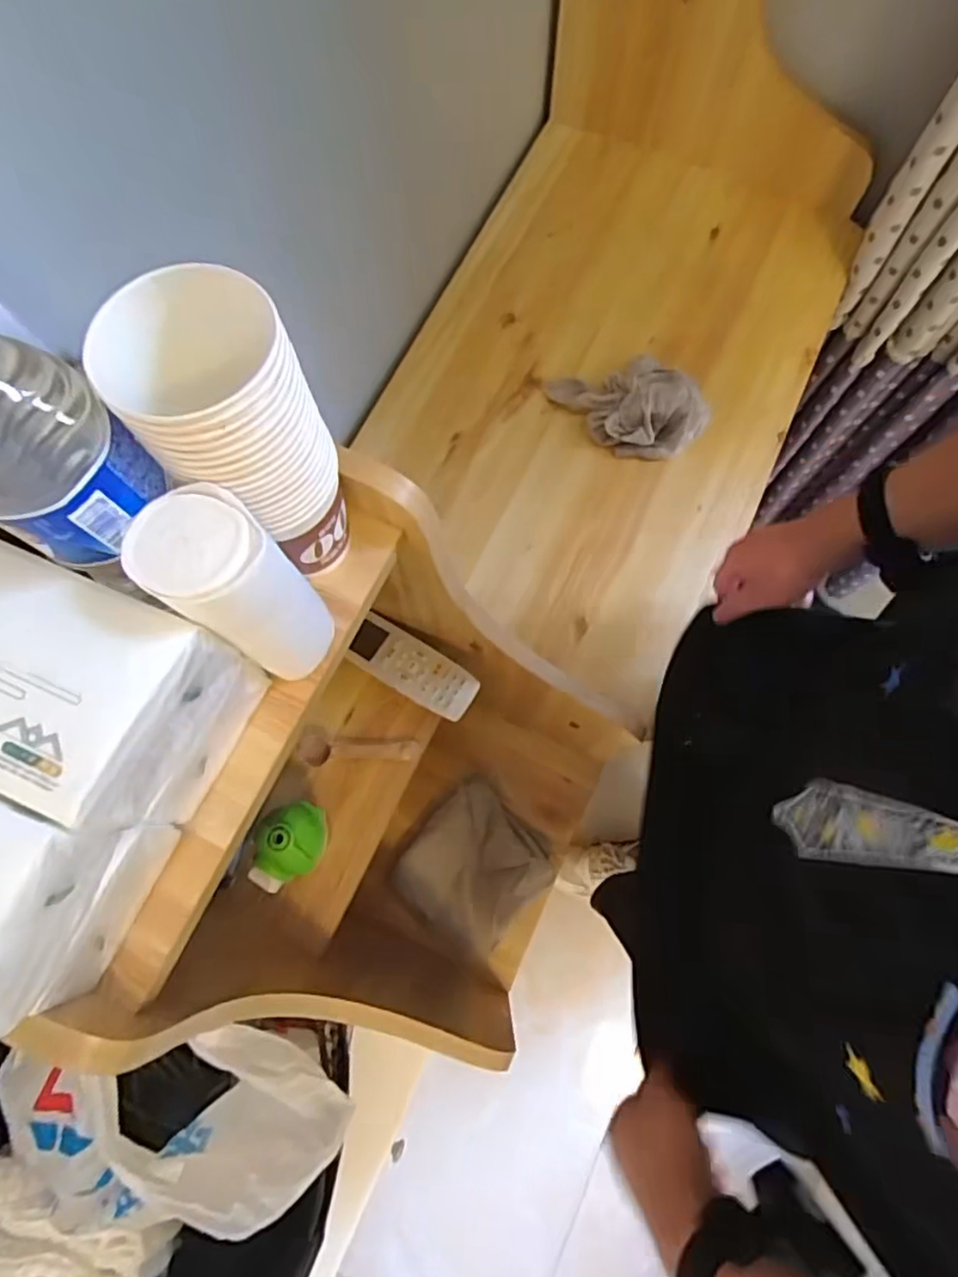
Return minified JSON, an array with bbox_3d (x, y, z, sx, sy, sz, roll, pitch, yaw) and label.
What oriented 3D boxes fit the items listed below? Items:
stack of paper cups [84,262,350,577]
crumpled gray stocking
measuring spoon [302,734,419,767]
[{"bbox_3d":[-0.107,-0.092,0.312,0.079,0.139,0.074,-37,78,-9],"label":"stack of paper cups"},{"bbox_3d":[0.180,-0.283,0.780,0.189,0.056,0.118,1,75,1],"label":"crumpled gray stocking"},{"bbox_3d":[-0.111,0.105,0.601,0.106,0.013,0.024,0,75,0],"label":"measuring spoon"}]

